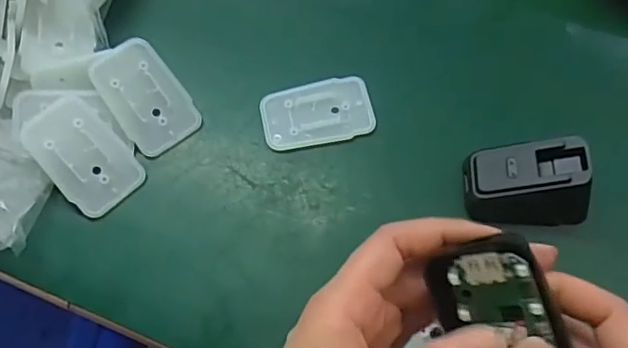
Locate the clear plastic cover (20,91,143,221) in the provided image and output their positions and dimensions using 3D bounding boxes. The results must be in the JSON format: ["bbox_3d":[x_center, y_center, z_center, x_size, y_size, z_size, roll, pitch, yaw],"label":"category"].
[{"bbox_3d":[-0.139,-0.011,0.344,0.046,0.004,0.068,-42,98,-17],"label":"clear plastic cover"}]

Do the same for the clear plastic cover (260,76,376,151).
[{"bbox_3d":[0.002,-0.039,0.364,0.069,0.007,0.043,-10,63,-5],"label":"clear plastic cover"}]

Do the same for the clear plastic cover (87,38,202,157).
[{"bbox_3d":[-0.105,-0.047,0.357,0.045,0.004,0.067,-38,99,-13],"label":"clear plastic cover"}]

